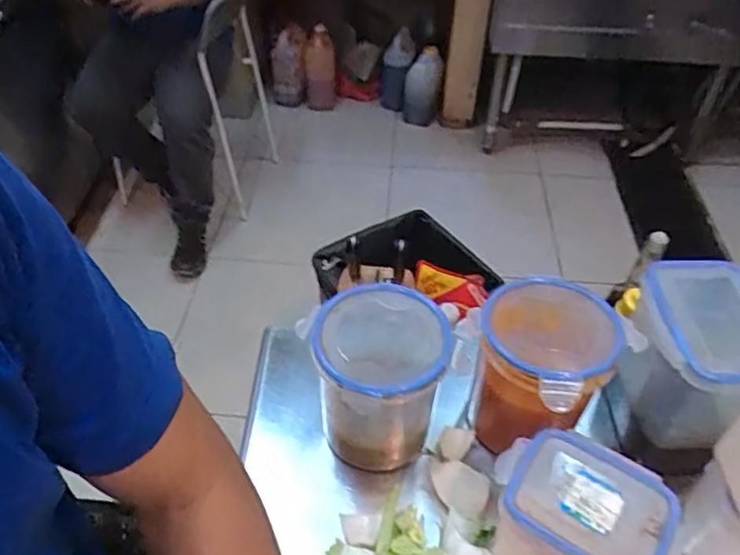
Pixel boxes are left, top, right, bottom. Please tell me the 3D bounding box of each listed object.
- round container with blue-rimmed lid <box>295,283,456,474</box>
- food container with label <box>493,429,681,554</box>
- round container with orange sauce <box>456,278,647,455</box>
[{"bbox_3d":[0.008,0.106,0.630,0.132,0.154,0.130,1,44,-1],"label":"round container with blue-rimmed lid"},{"bbox_3d":[0.173,0.216,0.538,0.135,0.126,0.095,23,48,20],"label":"food container with label"},{"bbox_3d":[0.170,0.099,0.631,0.124,0.179,0.128,1,44,-1],"label":"round container with orange sauce"}]

